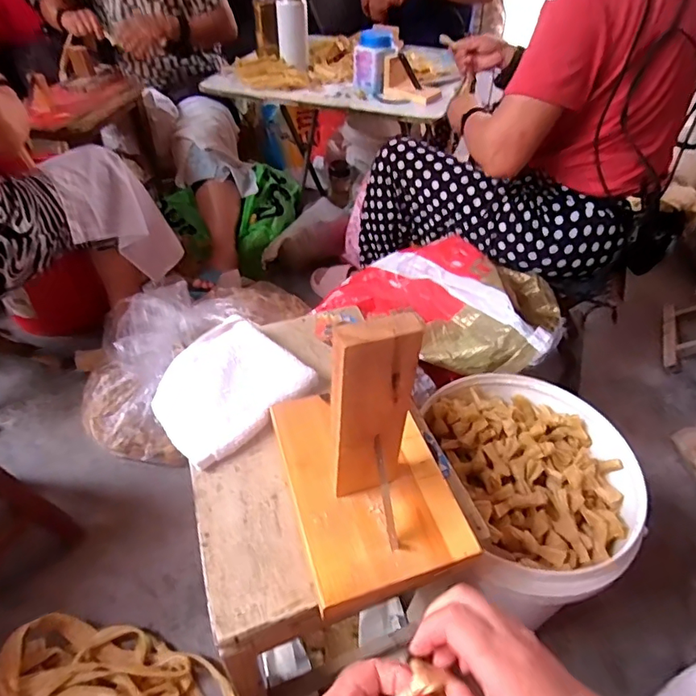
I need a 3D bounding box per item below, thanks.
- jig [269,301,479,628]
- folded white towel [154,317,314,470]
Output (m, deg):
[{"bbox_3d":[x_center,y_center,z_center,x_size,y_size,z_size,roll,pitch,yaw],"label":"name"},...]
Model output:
[{"bbox_3d":[0.020,0.053,0.403,0.139,0.198,0.200,-12,46,-14],"label":"jig"},{"bbox_3d":[-0.138,0.043,0.559,0.149,0.032,0.156,35,53,29],"label":"folded white towel"}]

